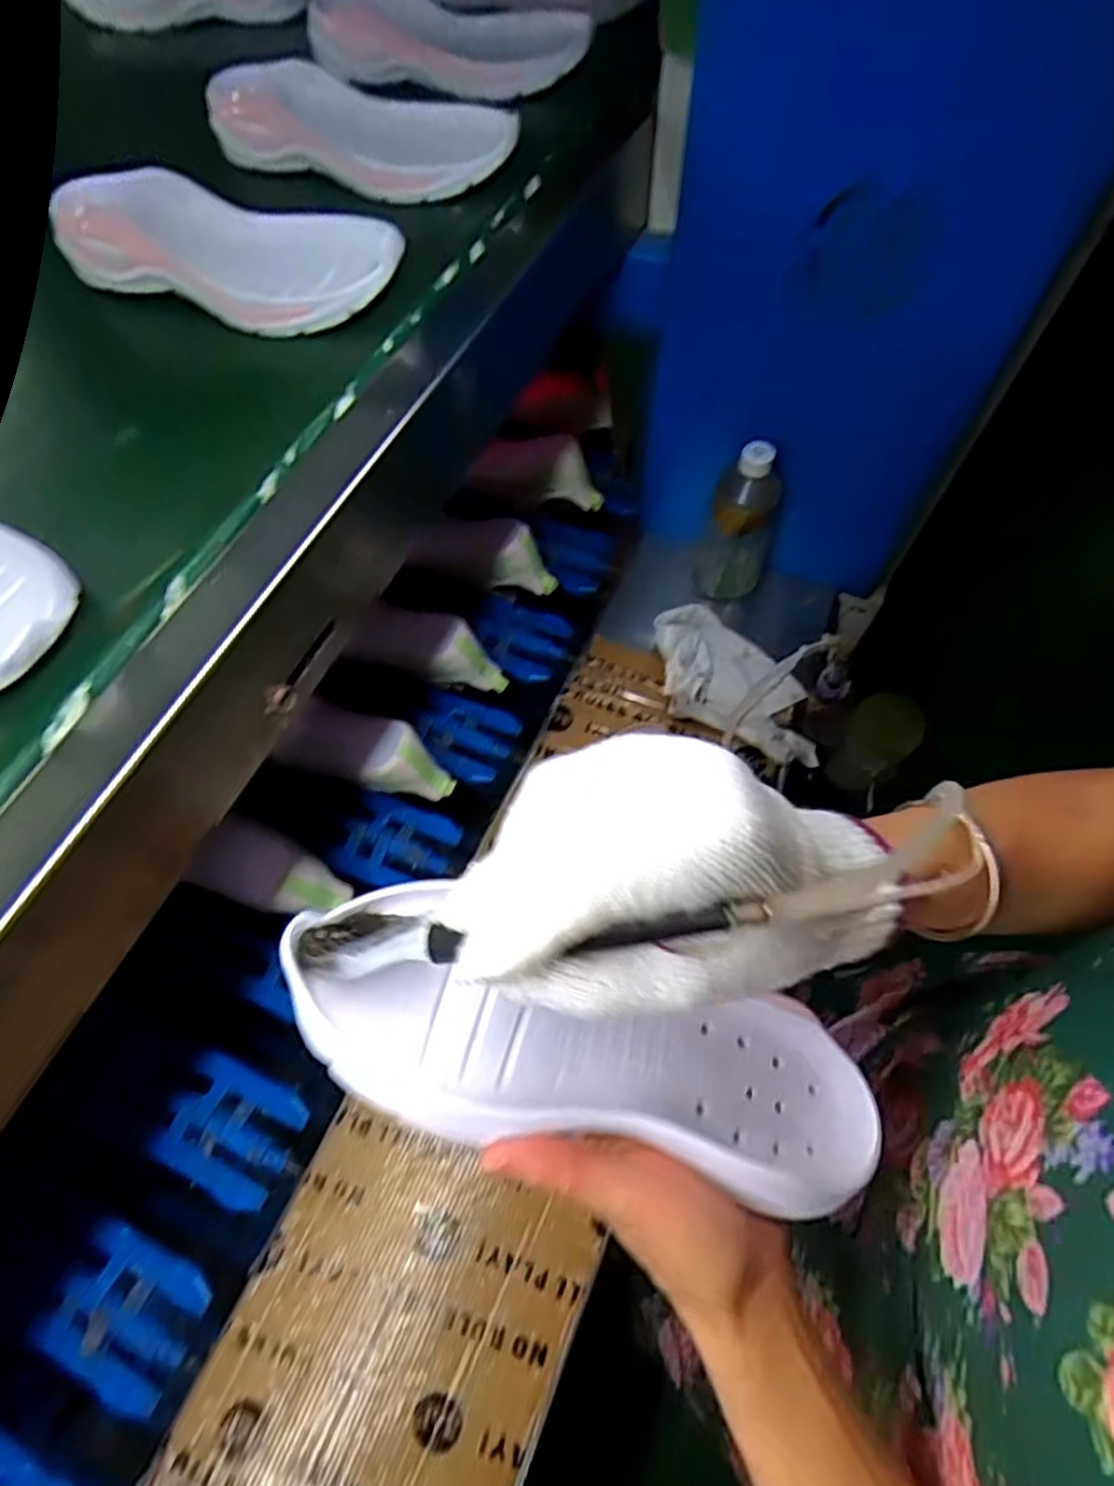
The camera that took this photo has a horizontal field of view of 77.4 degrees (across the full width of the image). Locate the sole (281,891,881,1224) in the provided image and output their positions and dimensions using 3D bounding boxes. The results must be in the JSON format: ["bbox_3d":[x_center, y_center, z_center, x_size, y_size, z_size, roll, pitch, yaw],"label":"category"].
[{"bbox_3d":[0.017,0.116,0.263,0.235,0.033,0.074,19,64,-15],"label":"sole"}]

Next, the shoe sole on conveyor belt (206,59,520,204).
[{"bbox_3d":[-0.130,-0.436,0.497,0.224,0.053,0.070,12,65,8],"label":"shoe sole on conveyor belt"}]

